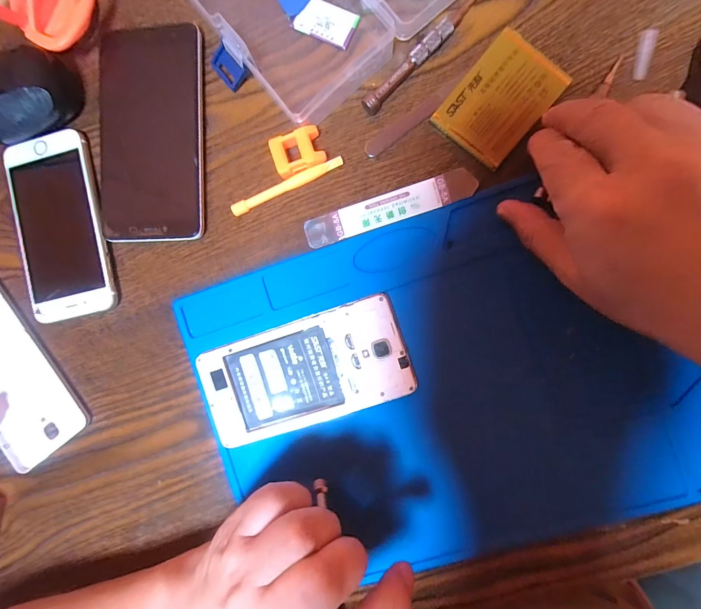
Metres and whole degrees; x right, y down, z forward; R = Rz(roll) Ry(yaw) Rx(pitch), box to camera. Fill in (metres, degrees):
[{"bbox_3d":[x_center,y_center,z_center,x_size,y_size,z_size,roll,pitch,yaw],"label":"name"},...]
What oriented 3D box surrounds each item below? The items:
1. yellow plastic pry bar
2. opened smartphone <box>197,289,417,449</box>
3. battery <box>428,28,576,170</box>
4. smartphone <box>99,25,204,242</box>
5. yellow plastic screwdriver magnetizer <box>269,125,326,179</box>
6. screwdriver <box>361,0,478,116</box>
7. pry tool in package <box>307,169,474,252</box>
[{"bbox_3d":[-0.044,-0.082,0.240,0.083,0.007,0.008,-23,88,6],"label":"yellow plastic pry bar"},{"bbox_3d":[-0.032,0.046,0.238,0.139,0.010,0.070,-20,89,6],"label":"opened smartphone"},{"bbox_3d":[0.098,-0.133,0.225,0.055,0.006,0.076,41,94,4],"label":"battery"},{"bbox_3d":[-0.142,-0.121,0.247,0.074,0.012,0.147,0,91,6],"label":"smartphone"},{"bbox_3d":[-0.035,-0.103,0.235,0.034,0.014,0.026,-14,89,6],"label":"yellow plastic screwdriver magnetizer"},{"bbox_3d":[0.047,-0.165,0.228,0.101,0.010,0.011,-44,87,5],"label":"screwdriver"},{"bbox_3d":[0.025,-0.065,0.233,0.115,0.005,0.021,-17,89,6],"label":"pry tool in package"}]

